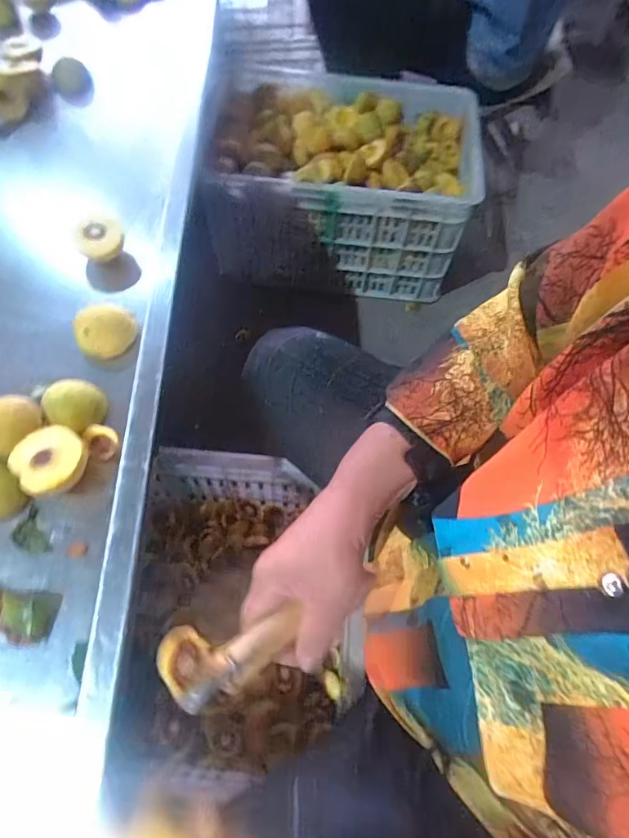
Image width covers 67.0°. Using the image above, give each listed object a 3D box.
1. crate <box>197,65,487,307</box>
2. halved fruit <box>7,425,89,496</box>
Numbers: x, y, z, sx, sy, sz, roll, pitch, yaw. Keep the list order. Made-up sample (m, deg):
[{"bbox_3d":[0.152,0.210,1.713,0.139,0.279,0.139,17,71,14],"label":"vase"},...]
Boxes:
[{"bbox_3d":[0.051,-0.444,0.932,0.466,0.265,0.266,6,63,0],"label":"crate"},{"bbox_3d":[-0.229,0.041,0.424,0.057,0.038,0.061,1,63,-3],"label":"halved fruit"}]

